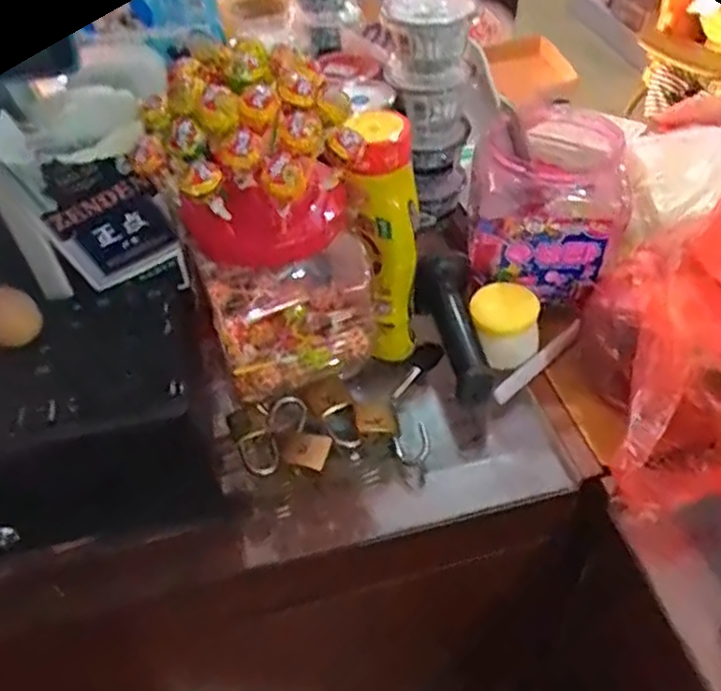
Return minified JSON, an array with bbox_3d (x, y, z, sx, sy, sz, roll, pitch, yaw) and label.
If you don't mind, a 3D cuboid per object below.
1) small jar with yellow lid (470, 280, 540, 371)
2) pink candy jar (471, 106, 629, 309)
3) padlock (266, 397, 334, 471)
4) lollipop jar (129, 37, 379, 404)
[{"bbox_3d":[0.133,-0.020,0.643,0.061,0.054,0.067,-2,46,2],"label":"small jar with yellow lid"},{"bbox_3d":[0.172,-0.124,0.654,0.120,0.113,0.116,5,47,9],"label":"pink candy jar"},{"bbox_3d":[-0.052,0.076,0.587,0.039,0.021,0.073,-23,49,-18],"label":"padlock"},{"bbox_3d":[-0.068,-0.083,0.533,0.142,0.248,0.122,-13,47,-9],"label":"lollipop jar"}]

